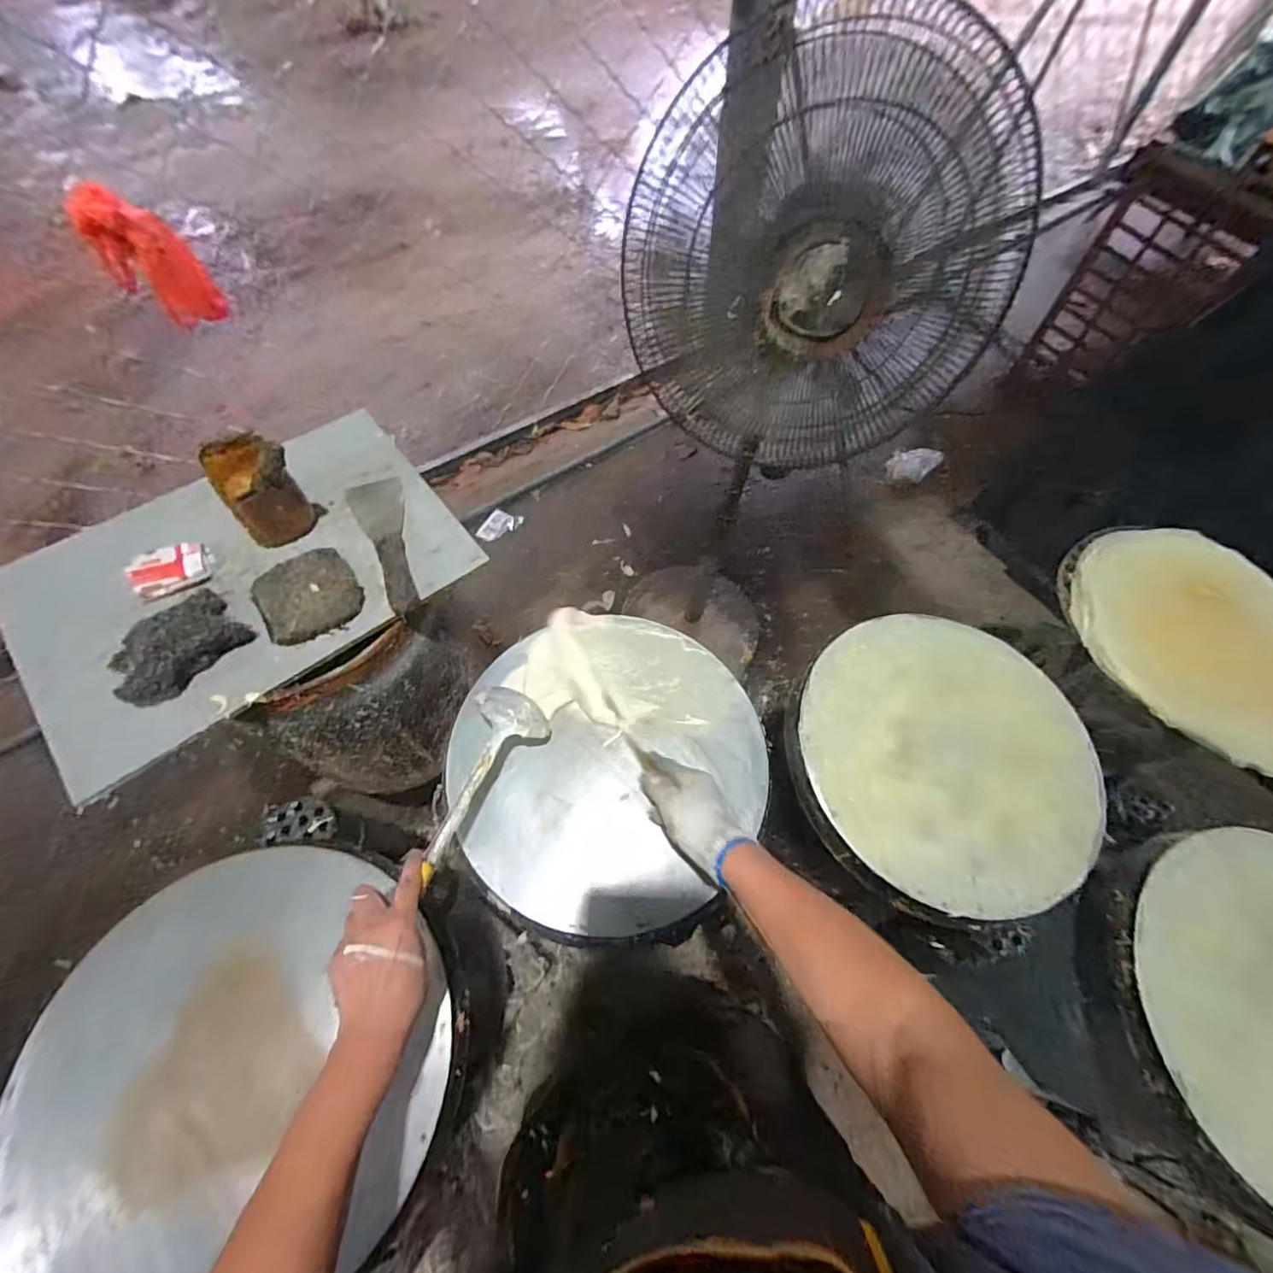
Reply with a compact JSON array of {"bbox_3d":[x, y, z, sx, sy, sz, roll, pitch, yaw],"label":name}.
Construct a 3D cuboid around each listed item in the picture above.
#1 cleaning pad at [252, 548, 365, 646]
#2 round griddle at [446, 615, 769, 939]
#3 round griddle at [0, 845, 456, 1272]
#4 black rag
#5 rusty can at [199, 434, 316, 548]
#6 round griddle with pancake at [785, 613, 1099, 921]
[{"bbox_3d":[-0.393,-0.052,0.649,0.106,0.017,0.115,-32,69,-18],"label":"cleaning pad"},{"bbox_3d":[-0.034,0.148,0.675,0.366,0.034,0.381,2,63,-3],"label":"round griddle"},{"bbox_3d":[-0.383,0.405,0.528,0.374,0.043,0.360,2,63,-3],"label":"round griddle"},{"bbox_3d":[-0.509,0.003,0.588,0.096,0.041,0.123,36,66,14],"label":"black rag"},{"bbox_3d":[-0.448,-0.176,0.652,0.076,0.093,0.085,-26,68,-16],"label":"rusty can"},{"bbox_3d":[0.404,0.152,0.695,0.389,0.056,0.367,2,63,-3],"label":"round griddle with pancake"}]

